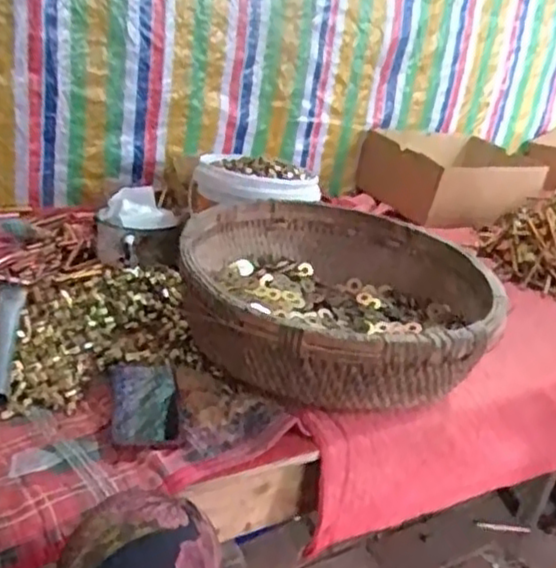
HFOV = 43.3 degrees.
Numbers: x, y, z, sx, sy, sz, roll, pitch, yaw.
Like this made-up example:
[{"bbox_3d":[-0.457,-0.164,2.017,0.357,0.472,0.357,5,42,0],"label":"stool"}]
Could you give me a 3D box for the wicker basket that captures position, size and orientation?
[{"bbox_3d":[0.077,0.030,0.935,0.405,0.152,0.440,7,20,-2],"label":"wicker basket"}]

